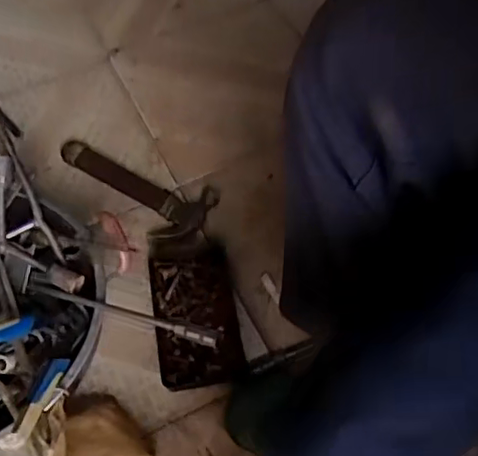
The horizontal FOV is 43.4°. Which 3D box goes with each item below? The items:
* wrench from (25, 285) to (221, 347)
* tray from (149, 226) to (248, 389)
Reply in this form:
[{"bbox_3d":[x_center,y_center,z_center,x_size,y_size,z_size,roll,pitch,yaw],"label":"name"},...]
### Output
[{"bbox_3d":[-0.131,0.089,0.642,0.251,0.015,0.012,11,61,28],"label":"wrench"},{"bbox_3d":[-0.058,0.092,0.770,0.102,0.025,0.220,-10,61,-3],"label":"tray"}]

